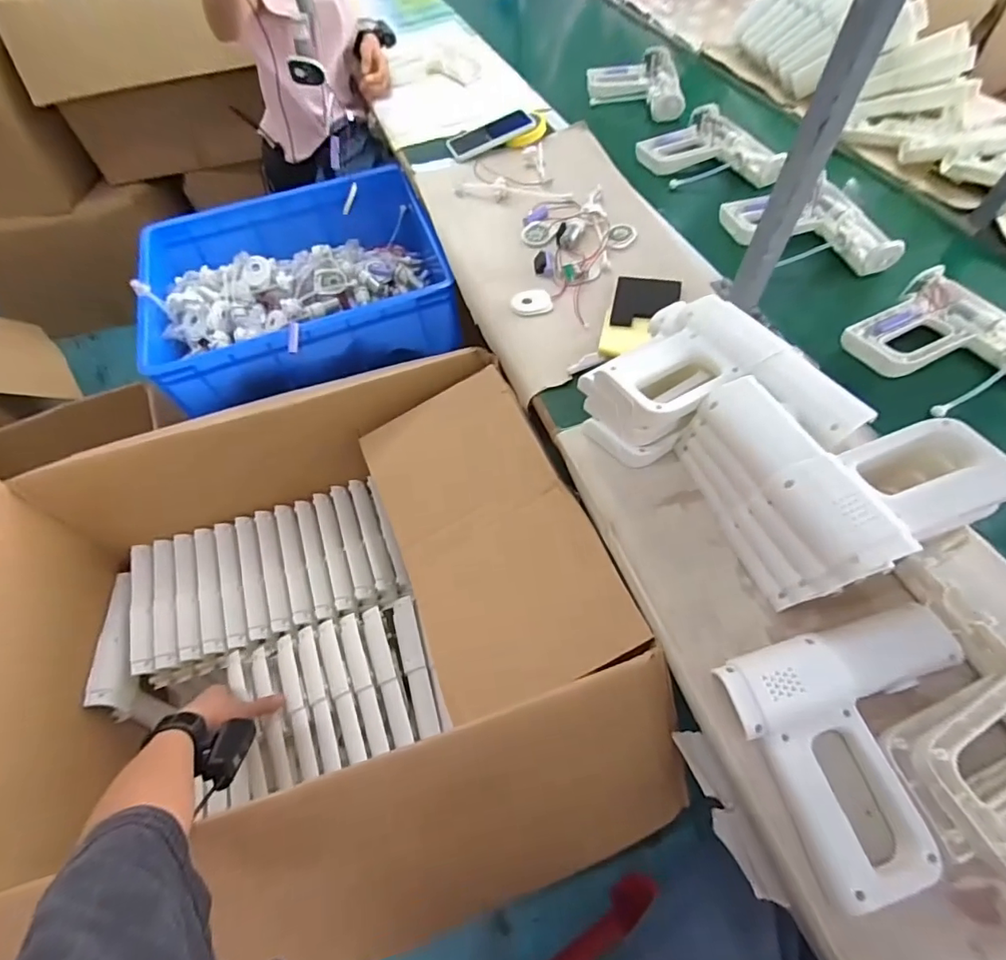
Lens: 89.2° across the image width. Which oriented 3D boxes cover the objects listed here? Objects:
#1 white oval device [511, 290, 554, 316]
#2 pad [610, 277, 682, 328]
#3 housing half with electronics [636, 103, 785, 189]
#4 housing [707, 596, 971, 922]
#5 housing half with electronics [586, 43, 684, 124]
[{"bbox_3d":[0.042,-0.254,0.737,0.058,0.017,0.039,-1,58,2],"label":"white oval device"},{"bbox_3d":[0.203,-0.252,0.718,0.087,0.006,0.099,10,60,9],"label":"pad"},{"bbox_3d":[0.371,-0.587,0.923,0.183,0.045,0.226,-24,60,-11],"label":"housing half with electronics"},{"bbox_3d":[0.312,0.211,0.422,0.203,0.034,0.175,-17,59,-7],"label":"housing"},{"bbox_3d":[0.275,-0.837,1.076,0.188,0.045,0.237,3,59,5],"label":"housing half with electronics"}]

